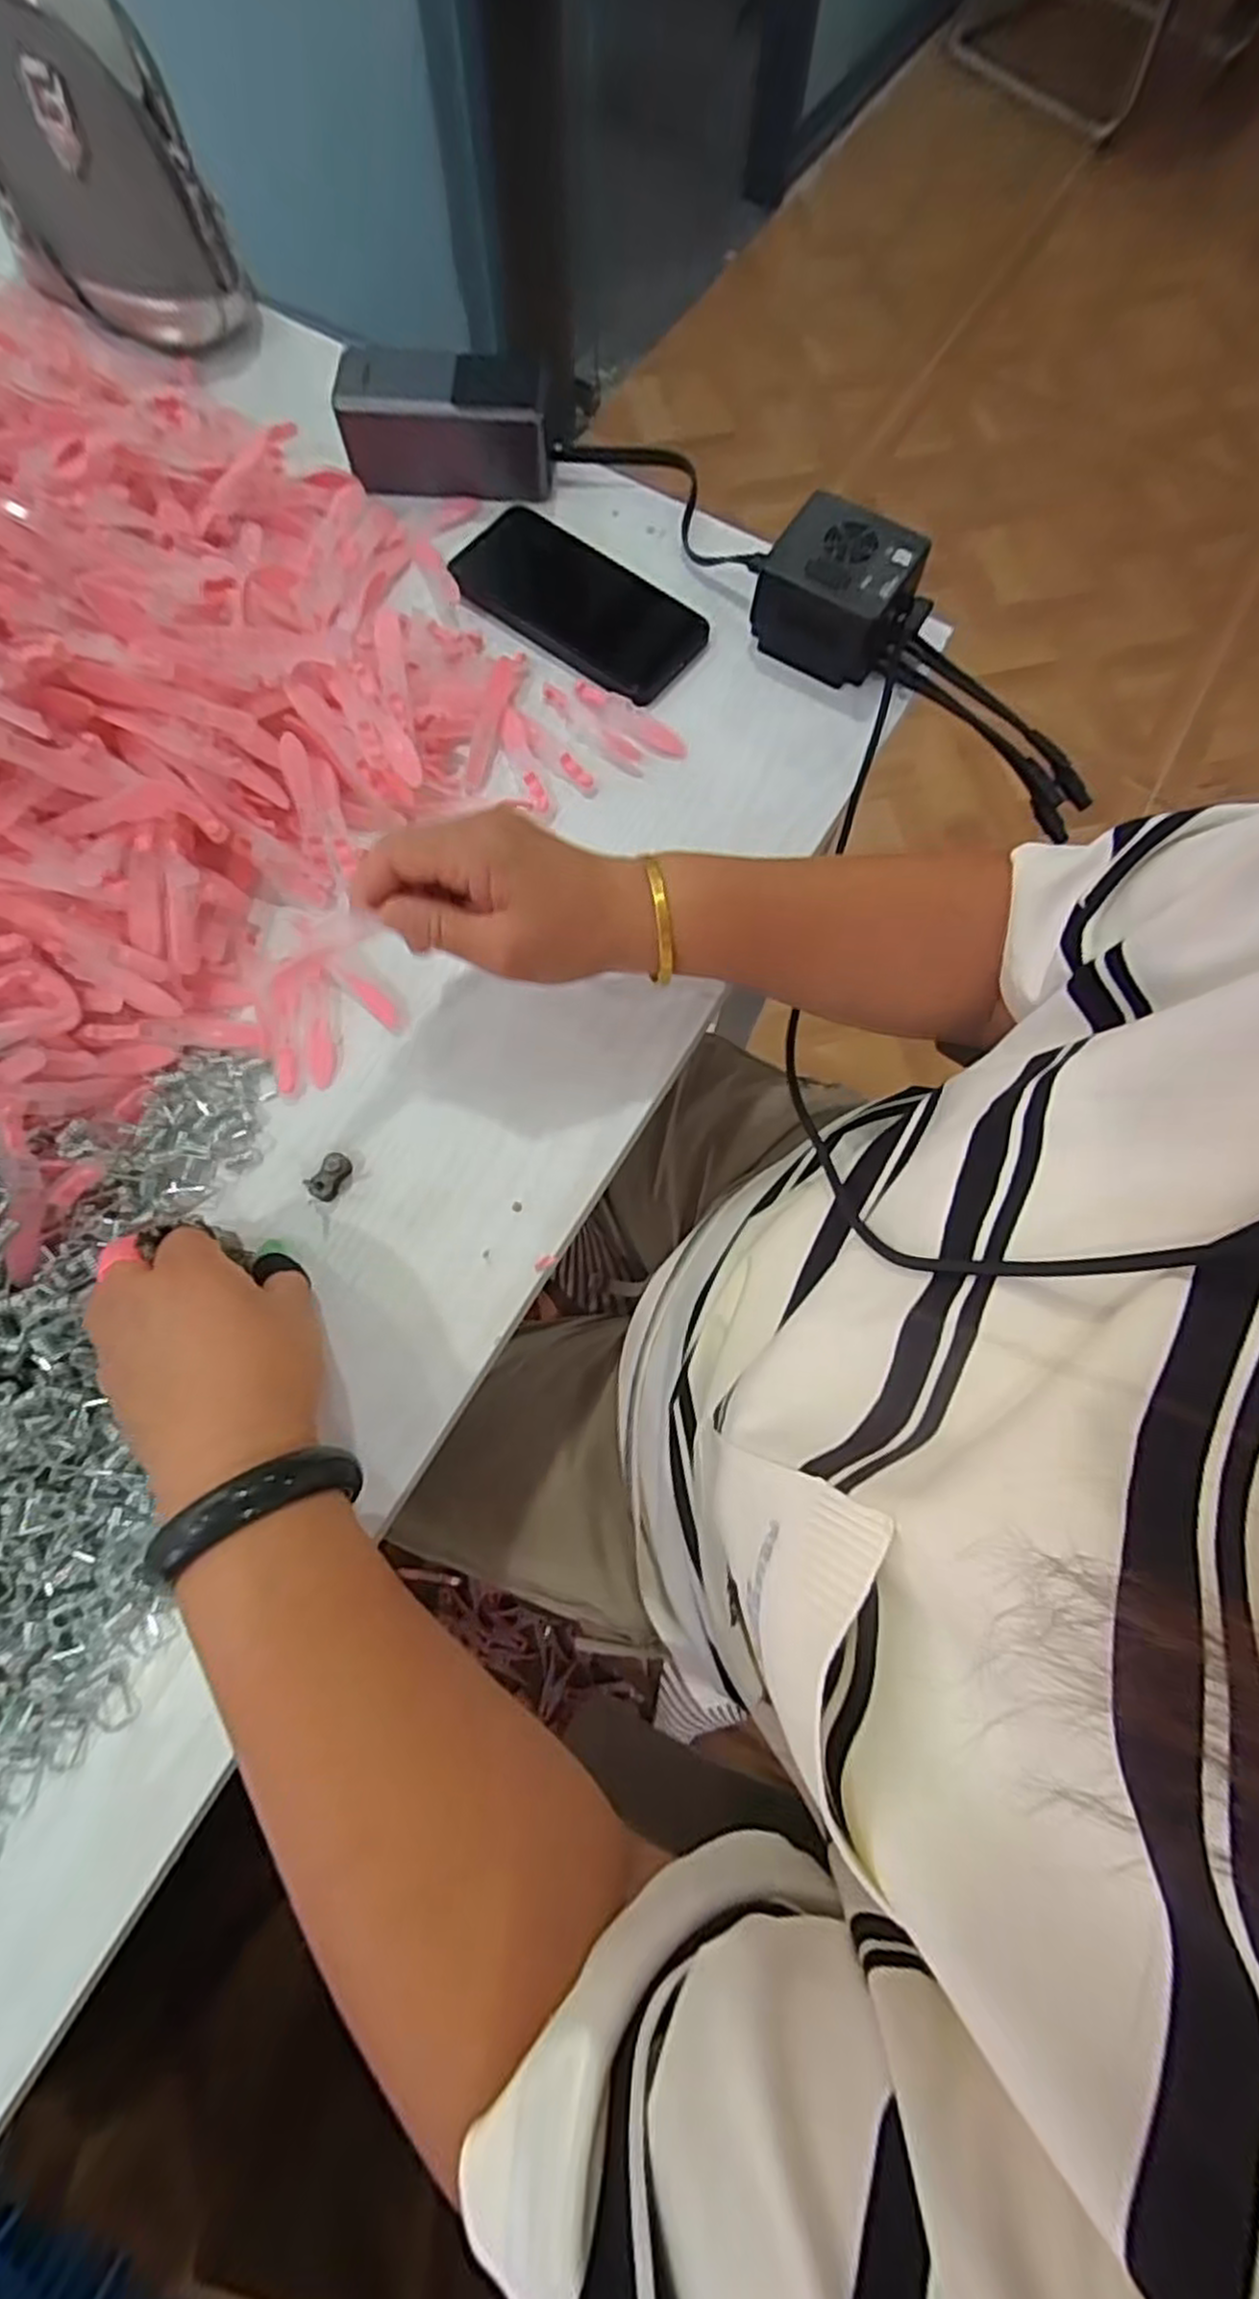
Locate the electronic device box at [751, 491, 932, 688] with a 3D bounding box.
[{"bbox_3d":[0.120,-0.323,0.439,0.078,0.048,0.066,29,76,7],"label":"electronic device box"}]

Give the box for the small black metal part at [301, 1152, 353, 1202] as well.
[{"bbox_3d":[-0.145,0.013,0.368,0.011,0.015,0.024,31,77,8],"label":"small black metal part"}]

